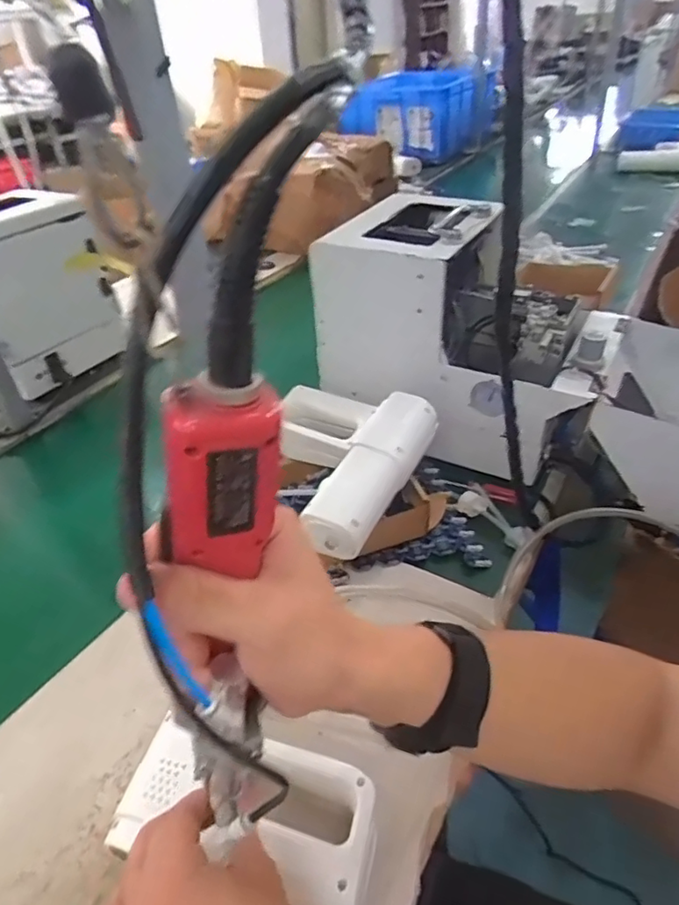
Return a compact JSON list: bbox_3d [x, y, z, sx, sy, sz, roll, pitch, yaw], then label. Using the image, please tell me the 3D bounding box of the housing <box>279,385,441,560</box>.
[{"bbox_3d":[-0.008,0.009,0.633,0.187,0.059,0.211,11,40,18],"label":"housing"}]

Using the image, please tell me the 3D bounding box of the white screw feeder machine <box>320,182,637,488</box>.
[{"bbox_3d":[0.160,-0.144,0.741,0.323,0.274,0.198,16,42,23],"label":"white screw feeder machine"}]

